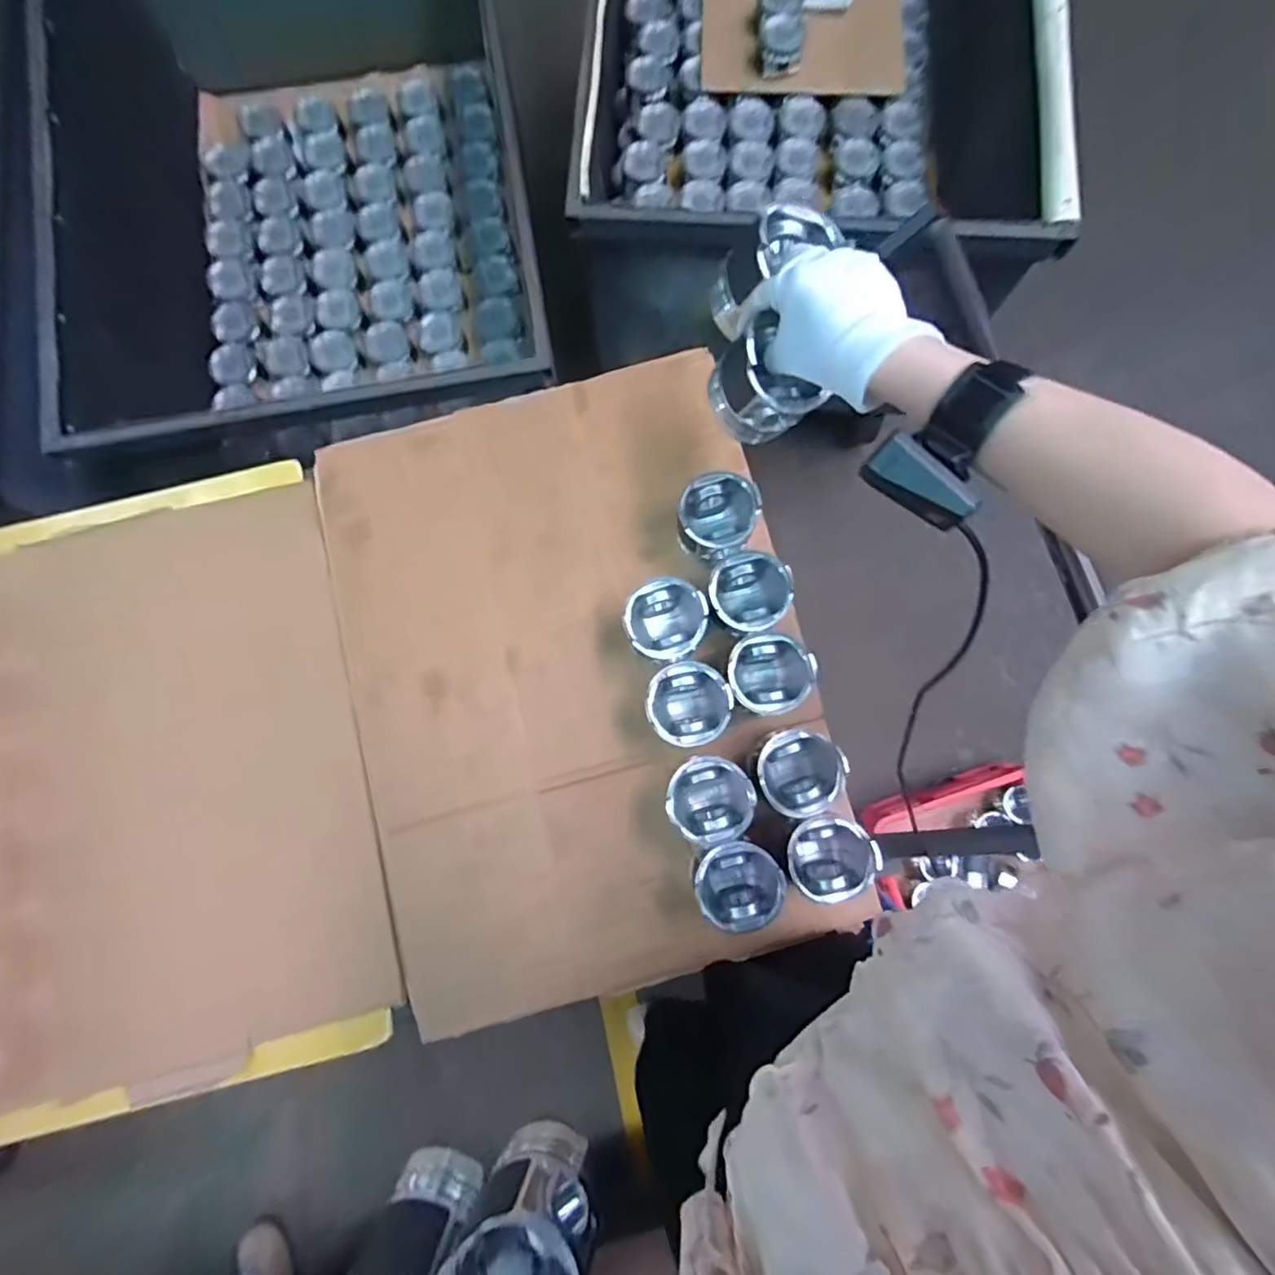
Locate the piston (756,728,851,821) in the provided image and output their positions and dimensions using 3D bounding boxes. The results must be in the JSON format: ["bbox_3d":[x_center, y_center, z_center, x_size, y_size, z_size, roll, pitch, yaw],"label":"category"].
[{"bbox_3d":[0.162,0.135,0.602,0.084,0.074,0.087,0,80,0],"label":"piston"}]

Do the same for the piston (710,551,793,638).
[{"bbox_3d":[0.116,-0.042,0.628,0.079,0.073,0.082,0,80,0],"label":"piston"}]

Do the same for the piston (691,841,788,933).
[{"bbox_3d":[0.097,0.242,0.593,0.080,0.097,0.078,0,80,0],"label":"piston"}]

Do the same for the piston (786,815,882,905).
[{"bbox_3d":[0.184,0.214,0.586,0.078,0.080,0.074,0,80,0],"label":"piston"}]

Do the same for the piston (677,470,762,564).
[{"bbox_3d":[0.085,-0.128,0.631,0.082,0.064,0.081,0,80,0],"label":"piston"}]

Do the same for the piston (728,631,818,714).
[{"bbox_3d":[0.132,0.038,0.607,0.080,0.070,0.079,0,80,0],"label":"piston"}]

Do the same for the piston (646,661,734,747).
[{"bbox_3d":[0.051,0.071,0.608,0.082,0.073,0.079,0,80,0],"label":"piston"}]

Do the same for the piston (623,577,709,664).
[{"bbox_3d":[0.029,-0.018,0.619,0.082,0.067,0.083,0,80,0],"label":"piston"}]

